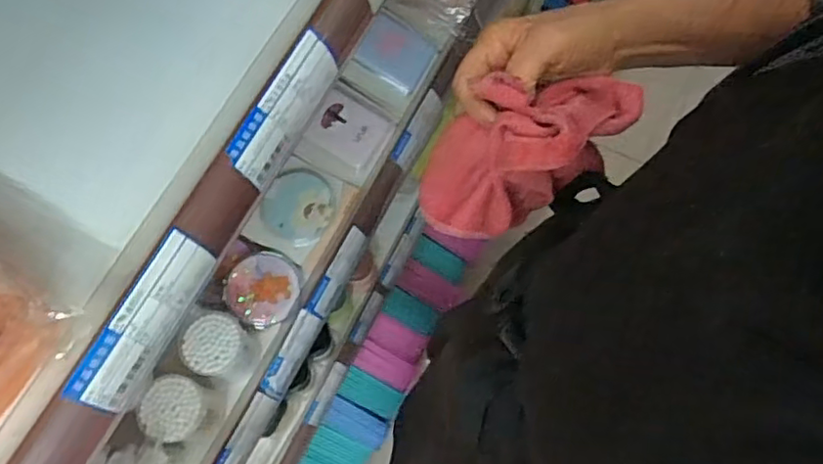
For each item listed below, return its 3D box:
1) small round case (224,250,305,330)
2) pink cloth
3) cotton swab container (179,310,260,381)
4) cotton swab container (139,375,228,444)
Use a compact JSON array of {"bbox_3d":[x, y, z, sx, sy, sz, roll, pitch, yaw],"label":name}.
[{"bbox_3d":[-0.141,0.055,0.601,0.066,0.018,0.070,4,77,-18],"label":"small round case"},{"bbox_3d":[0.080,-0.052,0.415,0.141,0.101,0.075,-17,71,-7],"label":"pink cloth"},{"bbox_3d":[-0.165,0.102,0.550,0.046,0.065,0.050,0,70,-1],"label":"cotton swab container"},{"bbox_3d":[-0.192,0.150,0.529,0.049,0.058,0.049,0,70,-1],"label":"cotton swab container"}]

